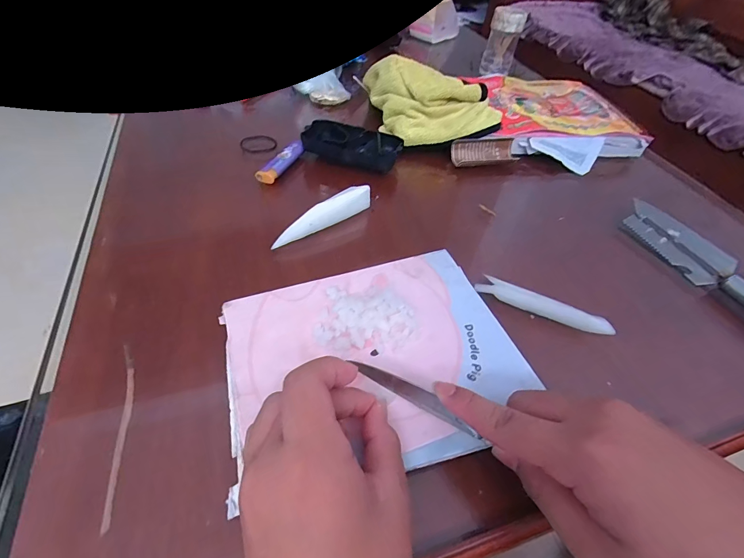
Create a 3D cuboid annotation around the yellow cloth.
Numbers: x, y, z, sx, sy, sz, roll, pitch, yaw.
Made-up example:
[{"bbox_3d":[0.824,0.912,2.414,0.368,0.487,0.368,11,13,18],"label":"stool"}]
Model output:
[{"bbox_3d":[0.077,-0.229,0.459,0.137,0.053,0.127,-9,51,-13],"label":"yellow cloth"}]

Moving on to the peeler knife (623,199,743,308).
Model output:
[{"bbox_3d":[0.320,0.000,0.326,0.033,0.019,0.205,-17,53,-20],"label":"peeler knife"}]

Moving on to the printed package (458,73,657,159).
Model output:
[{"bbox_3d":[0.248,-0.236,0.510,0.201,0.024,0.172,2,50,-2],"label":"printed package"}]

